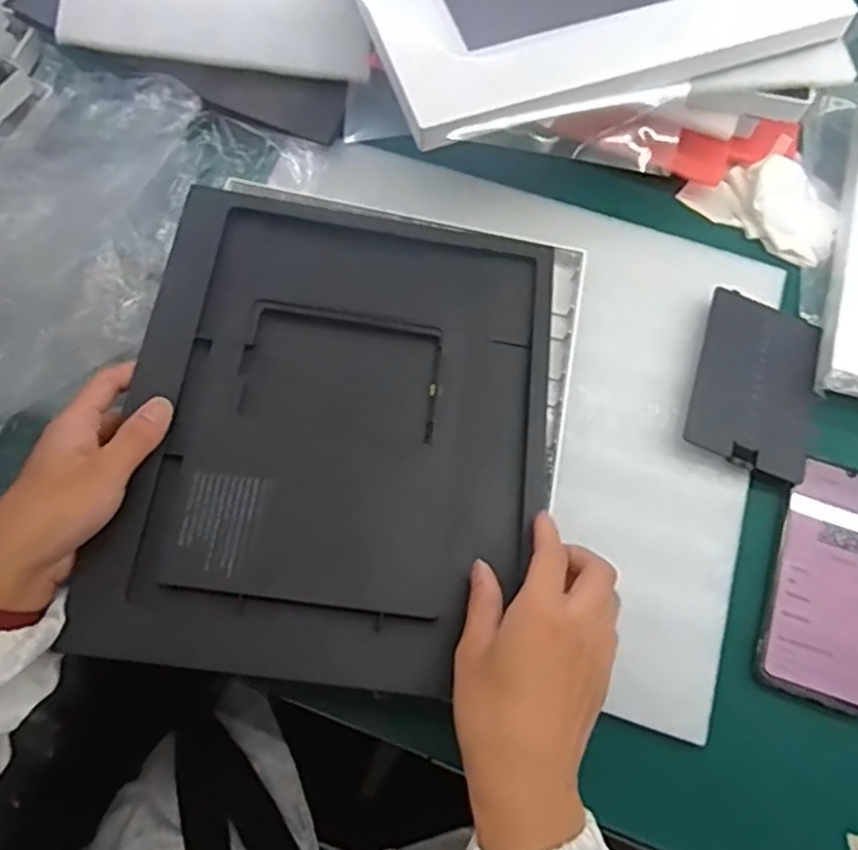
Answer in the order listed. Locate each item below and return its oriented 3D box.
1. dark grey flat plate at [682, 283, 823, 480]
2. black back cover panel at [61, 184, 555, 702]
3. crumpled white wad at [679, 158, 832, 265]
[{"bbox_3d":[0.218,-0.029,0.478,0.081,0.012,0.116,17,69,5],"label":"dark grey flat plate"},{"bbox_3d":[-0.050,-0.002,0.432,0.239,0.012,0.294,9,68,-6],"label":"black back cover panel"},{"bbox_3d":[0.253,-0.166,0.539,0.110,0.024,0.066,35,72,11],"label":"crumpled white wad"}]

